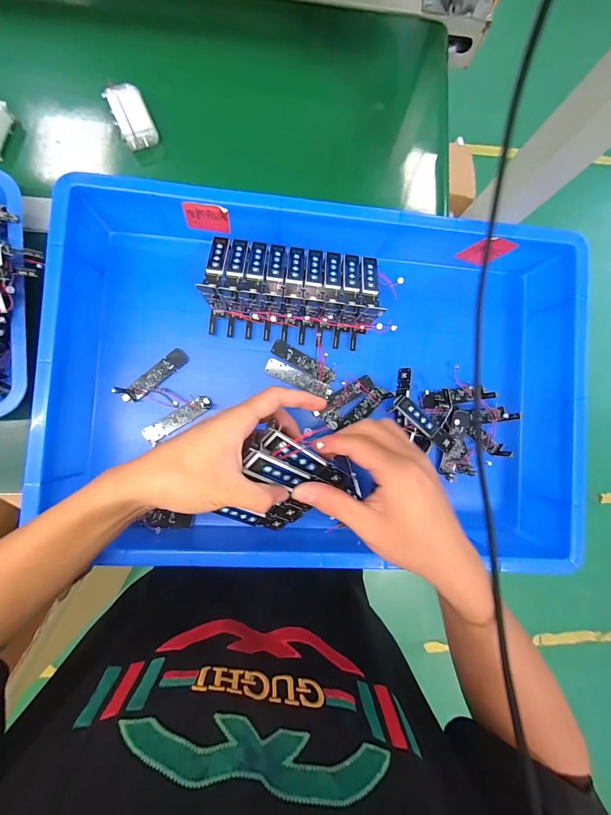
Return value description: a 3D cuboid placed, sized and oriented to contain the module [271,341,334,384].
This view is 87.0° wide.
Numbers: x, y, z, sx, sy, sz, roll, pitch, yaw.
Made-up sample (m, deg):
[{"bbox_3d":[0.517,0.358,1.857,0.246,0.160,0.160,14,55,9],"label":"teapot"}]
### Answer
[{"bbox_3d":[-0.002,-0.053,0.377,0.078,0.004,0.020,30,84,-3],"label":"module"}]

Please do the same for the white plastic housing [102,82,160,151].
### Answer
[{"bbox_3d":[-0.203,-0.341,0.377,0.040,0.019,0.063,-25,89,-6],"label":"white plastic housing"}]

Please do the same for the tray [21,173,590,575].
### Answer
[{"bbox_3d":[0.023,-0.022,0.363,0.554,0.094,0.369,7,86,-5],"label":"tray"}]

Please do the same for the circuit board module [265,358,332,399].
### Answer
[{"bbox_3d":[-0.008,-0.034,0.376,0.079,0.009,0.020,23,85,-3],"label":"circuit board module"}]

